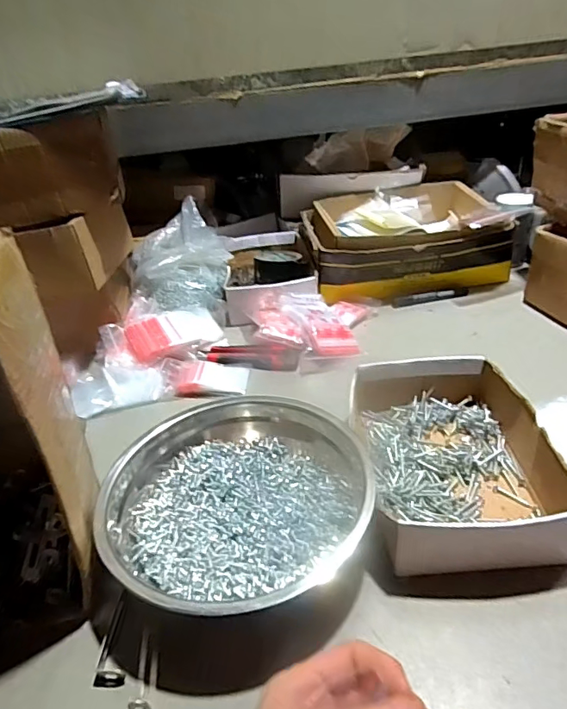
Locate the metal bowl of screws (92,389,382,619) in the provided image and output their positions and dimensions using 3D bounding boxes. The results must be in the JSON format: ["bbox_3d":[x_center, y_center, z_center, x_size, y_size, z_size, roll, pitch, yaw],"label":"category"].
[{"bbox_3d":[-0.040,0.142,0.492,0.238,0.070,0.220,-5,33,3],"label":"metal bowl of screws"}]

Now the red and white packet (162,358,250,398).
[{"bbox_3d":[-0.116,0.031,0.730,0.129,0.021,0.067,1,33,12],"label":"red and white packet"}]

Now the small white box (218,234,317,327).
[{"bbox_3d":[-0.028,-0.154,0.942,0.155,0.073,0.252,-7,33,-1],"label":"small white box"}]

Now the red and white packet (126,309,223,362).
[{"bbox_3d":[-0.173,-0.034,0.796,0.140,0.034,0.090,-23,58,-21],"label":"red and white packet"}]

